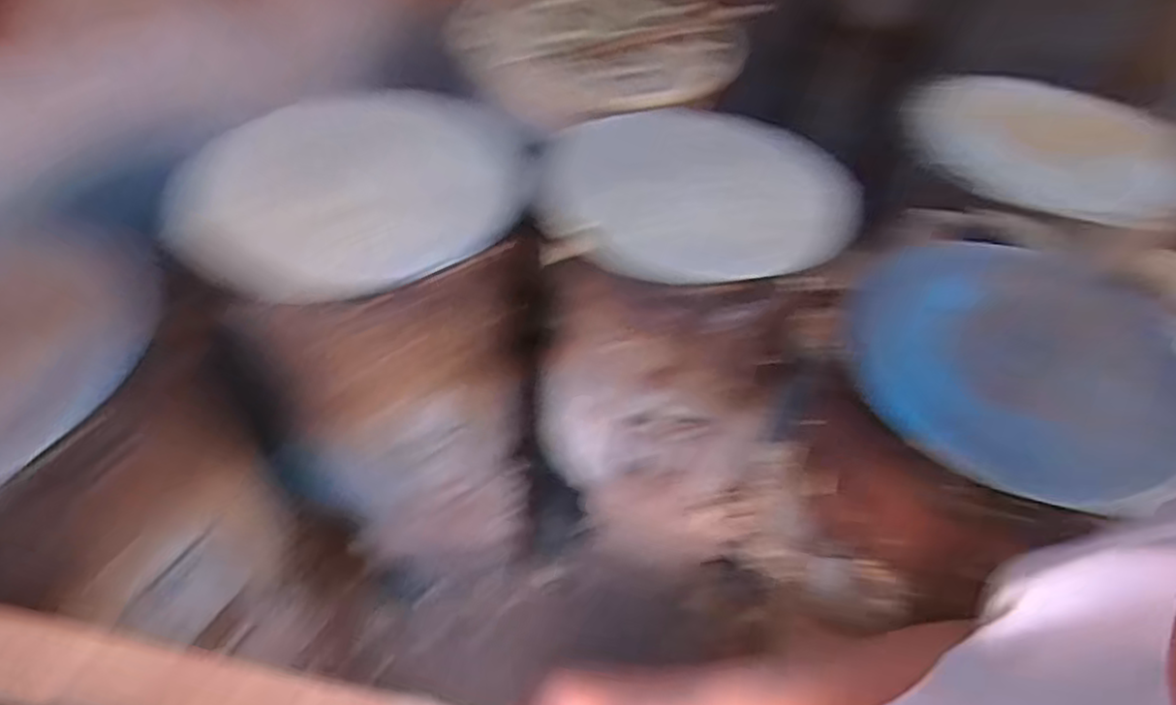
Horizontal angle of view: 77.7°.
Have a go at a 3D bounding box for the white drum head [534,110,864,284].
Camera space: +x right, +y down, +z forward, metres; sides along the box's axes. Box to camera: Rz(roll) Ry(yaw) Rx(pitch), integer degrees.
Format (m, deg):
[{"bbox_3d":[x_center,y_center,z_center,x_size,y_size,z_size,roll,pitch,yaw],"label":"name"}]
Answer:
[{"bbox_3d":[0.144,-0.218,0.937,0.391,0.018,0.391,1,47,-4],"label":"white drum head"}]

